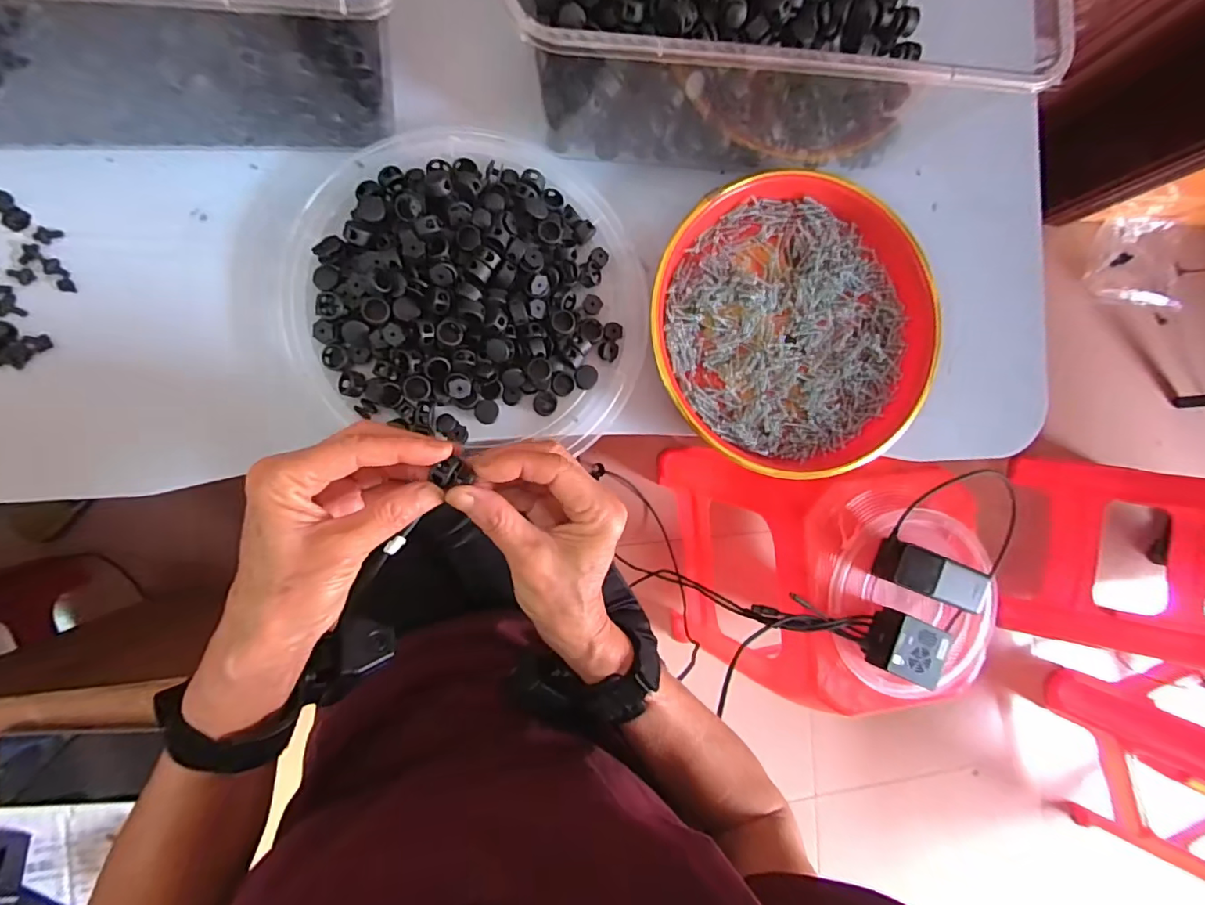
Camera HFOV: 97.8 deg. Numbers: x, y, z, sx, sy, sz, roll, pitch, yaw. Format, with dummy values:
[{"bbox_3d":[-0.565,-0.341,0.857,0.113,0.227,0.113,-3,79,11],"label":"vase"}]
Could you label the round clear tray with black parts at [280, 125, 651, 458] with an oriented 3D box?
[{"bbox_3d":[-0.083,-0.110,0.349,0.235,0.033,0.199,15,87,-10],"label":"round clear tray with black parts"}]

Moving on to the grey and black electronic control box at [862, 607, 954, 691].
[{"bbox_3d":[0.380,0.243,0.658,0.086,0.045,0.074,22,86,-9],"label":"grey and black electronic control box"}]

